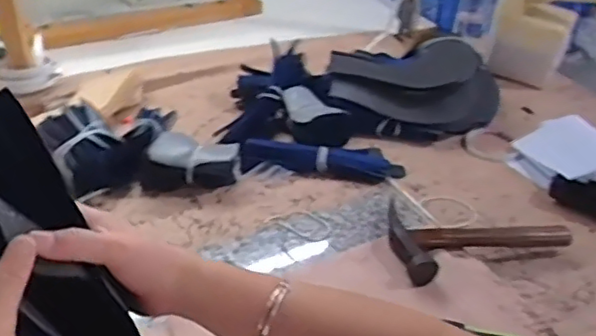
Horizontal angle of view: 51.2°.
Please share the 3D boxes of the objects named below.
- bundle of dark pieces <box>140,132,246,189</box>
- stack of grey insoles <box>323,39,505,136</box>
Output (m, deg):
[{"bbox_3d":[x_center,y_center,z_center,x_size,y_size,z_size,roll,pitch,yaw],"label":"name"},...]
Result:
[{"bbox_3d":[-0.141,-0.009,0.815,0.125,0.057,0.063,0,34,-5],"label":"bundle of dark pieces"},{"bbox_3d":[0.193,-0.130,0.979,0.287,0.091,0.158,2,34,-3],"label":"stack of grey insoles"}]

